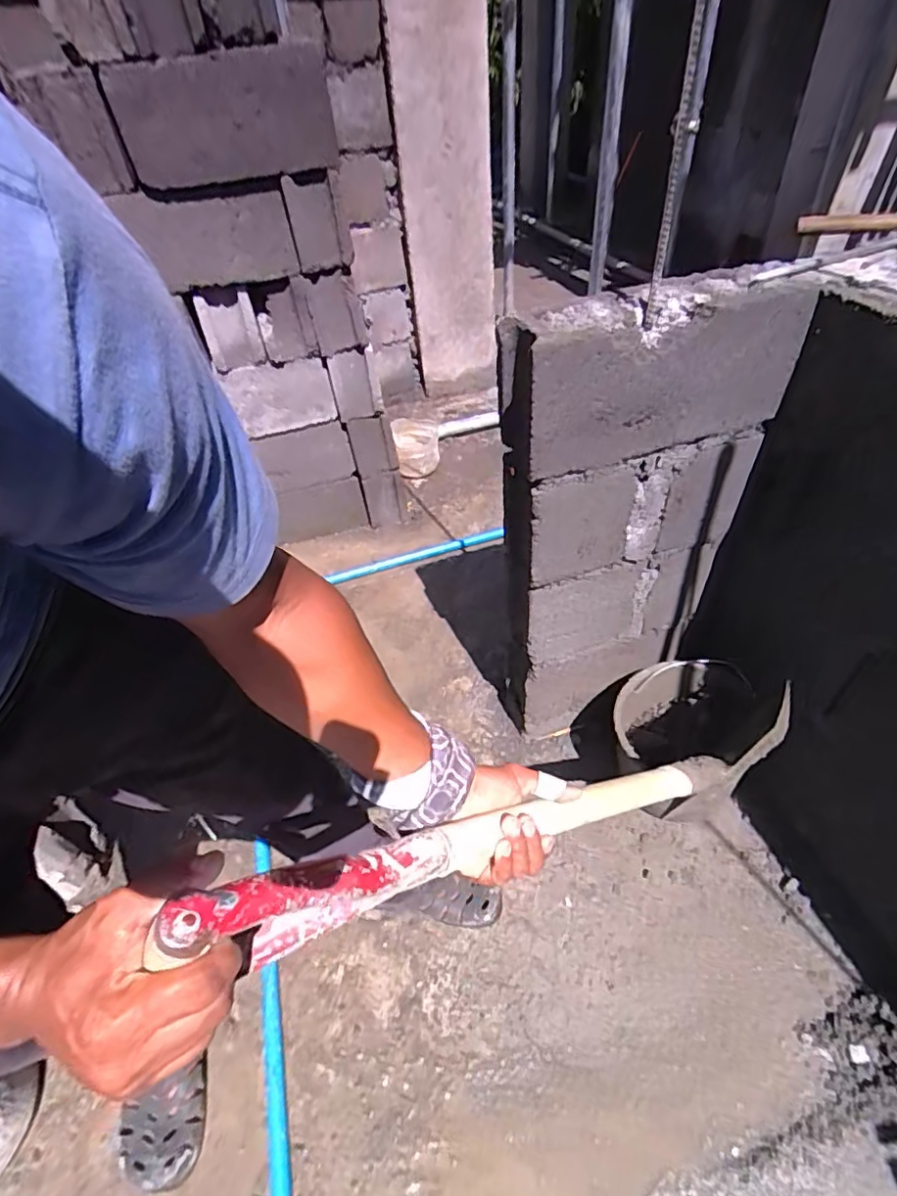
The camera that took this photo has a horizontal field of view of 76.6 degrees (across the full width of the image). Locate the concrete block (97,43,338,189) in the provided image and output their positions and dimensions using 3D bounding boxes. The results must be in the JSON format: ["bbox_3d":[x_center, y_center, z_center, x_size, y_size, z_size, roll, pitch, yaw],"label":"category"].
[{"bbox_3d":[-0.421,-0.921,1.094,0.396,0.180,0.094,-17,46,-11],"label":"concrete block"}]

